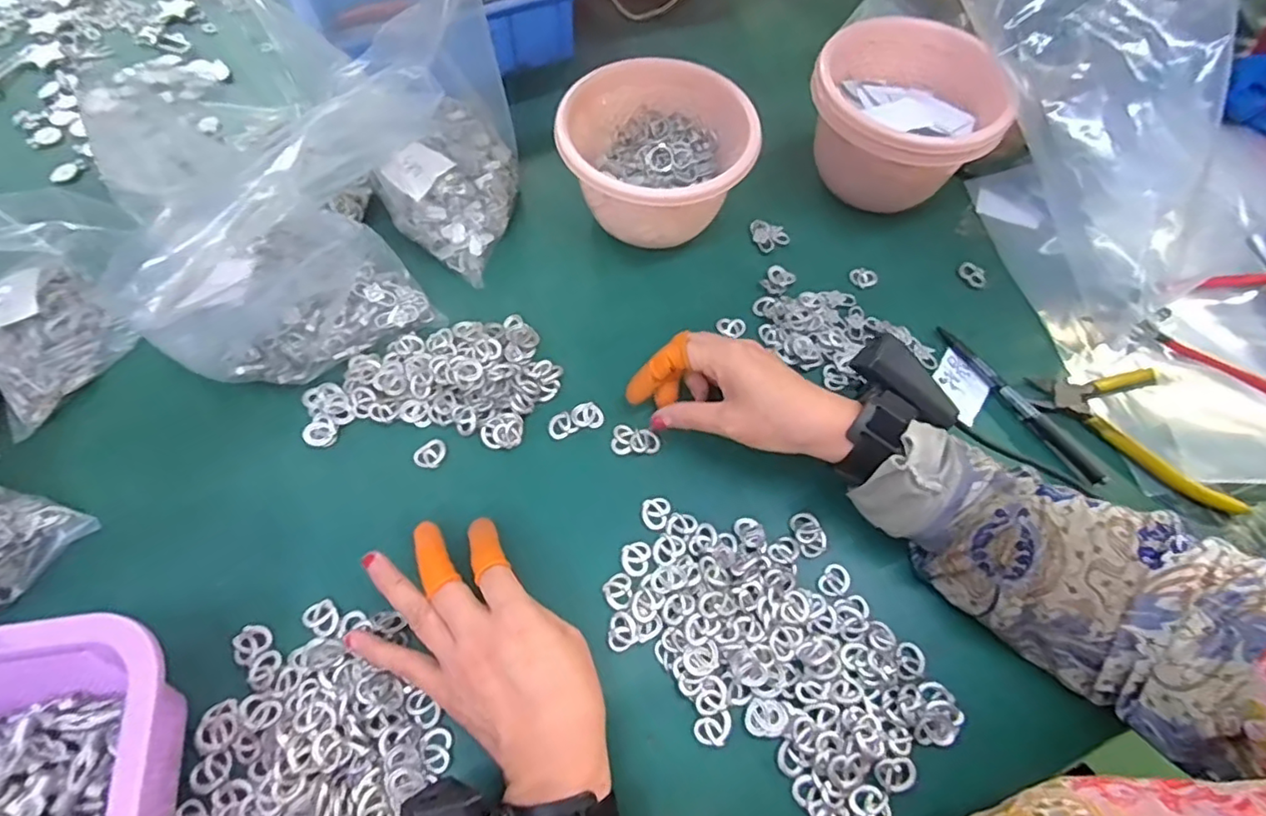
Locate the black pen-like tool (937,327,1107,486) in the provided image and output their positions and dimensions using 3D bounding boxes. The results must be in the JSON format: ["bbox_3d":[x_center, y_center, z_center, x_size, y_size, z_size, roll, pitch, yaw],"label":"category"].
[{"bbox_3d":[0.284,-0.007,0.441,0.011,0.006,0.148,-28,68,-15],"label":"black pen-like tool"}]

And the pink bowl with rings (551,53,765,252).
[{"bbox_3d":[0.017,-0.194,0.483,0.148,0.094,0.132,-1,63,-3],"label":"pink bowl with rings"}]

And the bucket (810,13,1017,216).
[{"bbox_3d":[0.219,-0.236,0.507,0.142,0.104,0.144,1,63,-2],"label":"bucket"}]

